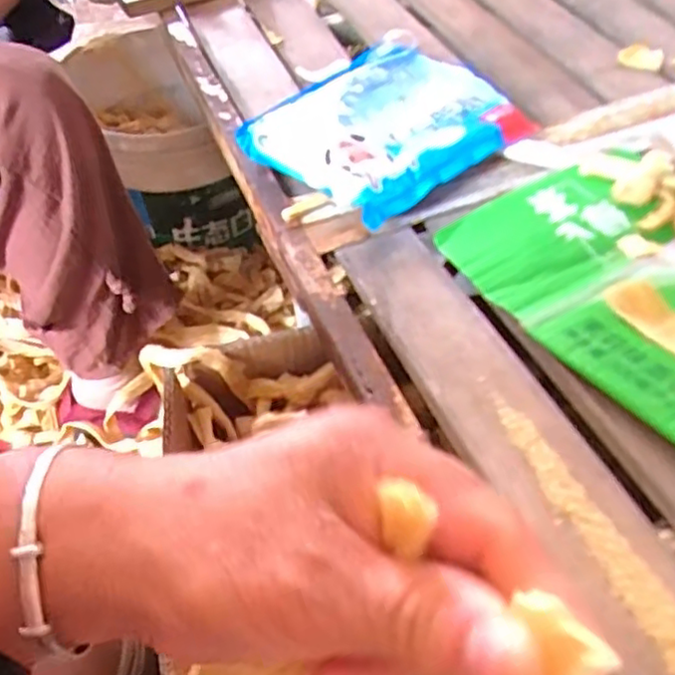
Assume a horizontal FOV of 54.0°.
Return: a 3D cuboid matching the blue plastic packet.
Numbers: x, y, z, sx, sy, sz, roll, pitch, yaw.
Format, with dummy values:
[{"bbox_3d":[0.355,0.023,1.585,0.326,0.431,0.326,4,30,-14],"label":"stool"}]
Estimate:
[{"bbox_3d":[0.046,-0.172,0.530,0.202,0.038,0.163,-37,56,-25],"label":"blue plastic packet"}]

